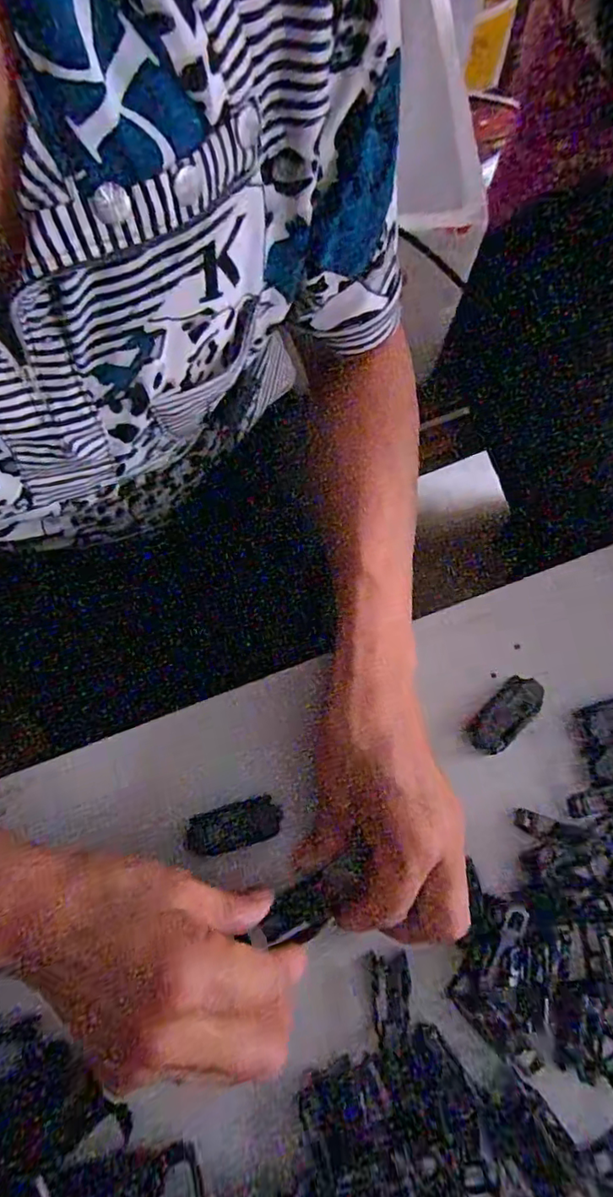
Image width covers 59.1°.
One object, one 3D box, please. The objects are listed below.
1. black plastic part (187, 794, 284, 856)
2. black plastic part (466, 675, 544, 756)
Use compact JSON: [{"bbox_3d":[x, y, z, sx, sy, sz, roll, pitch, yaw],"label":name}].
[{"bbox_3d":[-0.040,0.125,0.296,0.050,0.007,0.023,-16,79,-5],"label":"black plastic part"},{"bbox_3d":[0.114,0.066,0.309,0.020,0.014,0.049,42,80,7],"label":"black plastic part"}]

